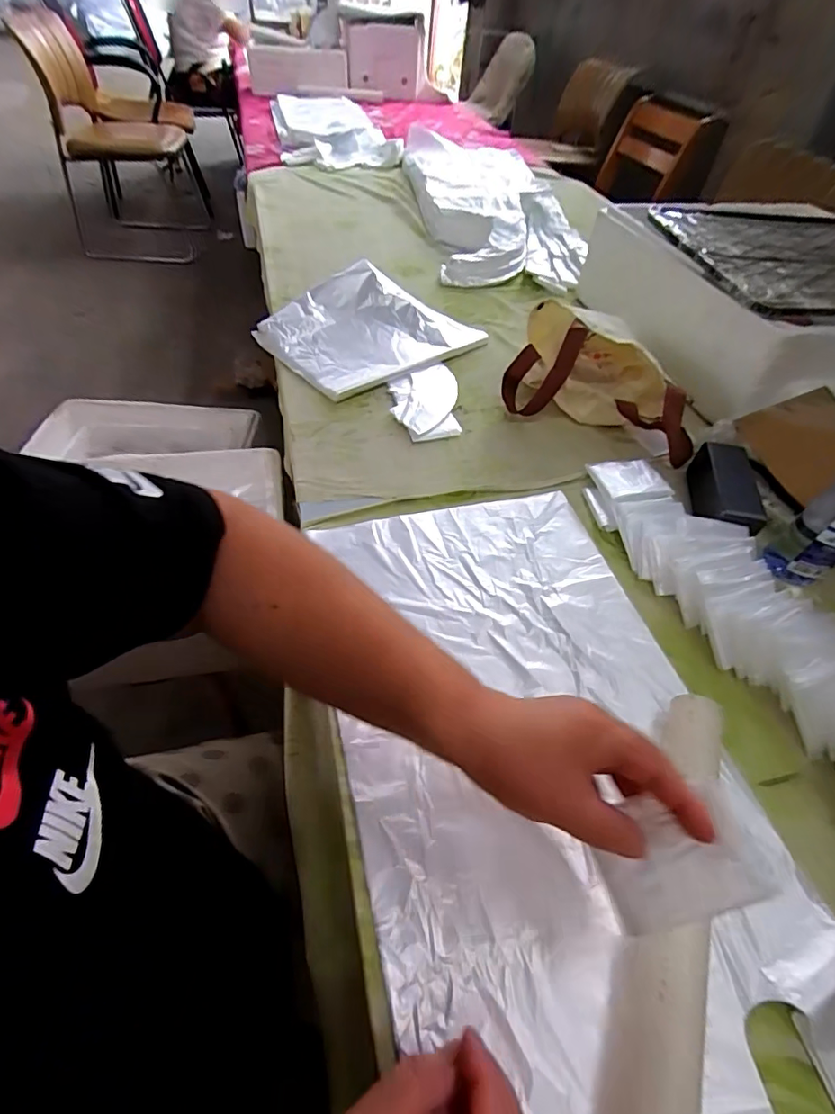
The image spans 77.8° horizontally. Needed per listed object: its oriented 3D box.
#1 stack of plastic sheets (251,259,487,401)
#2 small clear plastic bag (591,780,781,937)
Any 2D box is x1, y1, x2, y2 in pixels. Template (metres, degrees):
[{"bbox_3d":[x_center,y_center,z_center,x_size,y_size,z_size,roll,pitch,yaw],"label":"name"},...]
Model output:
[{"bbox_3d":[-0.066,-0.371,0.830,0.334,0.071,0.239,-24,56,-23],"label":"stack of plastic sheets"},{"bbox_3d":[0.146,0.172,0.295,0.083,0.006,0.061,-26,63,13],"label":"small clear plastic bag"}]

